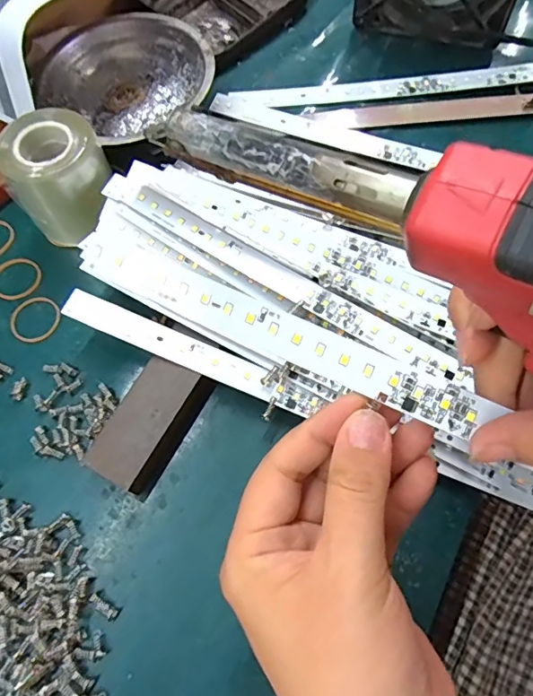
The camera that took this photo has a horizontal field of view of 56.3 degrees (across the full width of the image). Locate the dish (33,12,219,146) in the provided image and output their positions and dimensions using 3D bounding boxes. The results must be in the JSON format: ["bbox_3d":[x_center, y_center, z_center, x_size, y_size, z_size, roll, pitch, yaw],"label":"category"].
[{"bbox_3d":[-0.100,-0.195,0.373,0.113,0.038,0.113,-1,67,1],"label":"dish"}]

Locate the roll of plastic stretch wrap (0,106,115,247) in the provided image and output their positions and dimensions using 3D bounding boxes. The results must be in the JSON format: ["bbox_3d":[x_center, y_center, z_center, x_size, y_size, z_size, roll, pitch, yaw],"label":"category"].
[{"bbox_3d":[-0.129,-0.107,0.321,0.059,0.069,0.053,-21,68,-7],"label":"roll of plastic stretch wrap"}]

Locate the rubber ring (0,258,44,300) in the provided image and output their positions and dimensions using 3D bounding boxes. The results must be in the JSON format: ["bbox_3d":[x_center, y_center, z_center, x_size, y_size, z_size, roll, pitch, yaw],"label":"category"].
[{"bbox_3d":[-0.169,-0.048,0.334,0.033,0.004,0.032,-1,67,1],"label":"rubber ring"}]

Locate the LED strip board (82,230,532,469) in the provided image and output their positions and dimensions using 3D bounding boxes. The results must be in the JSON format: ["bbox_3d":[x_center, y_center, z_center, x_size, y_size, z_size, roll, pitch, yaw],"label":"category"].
[{"bbox_3d":[0.055,0.016,0.185,0.278,0.004,0.018,24,92,9],"label":"LED strip board"}]

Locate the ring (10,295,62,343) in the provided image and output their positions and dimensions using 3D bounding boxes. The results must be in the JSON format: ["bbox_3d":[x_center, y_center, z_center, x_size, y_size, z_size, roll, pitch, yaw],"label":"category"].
[{"bbox_3d":[-0.150,-0.019,0.322,0.033,0.004,0.032,-1,67,1],"label":"ring"}]

